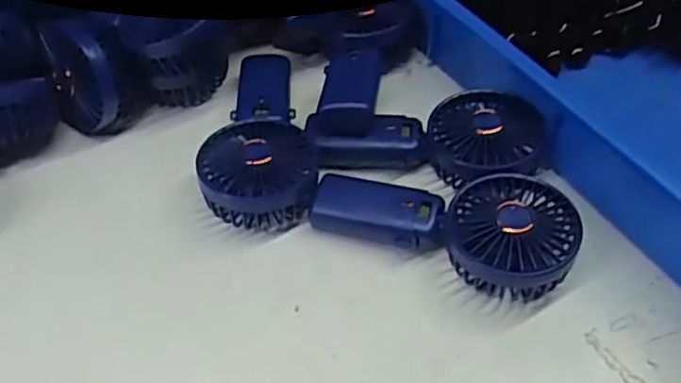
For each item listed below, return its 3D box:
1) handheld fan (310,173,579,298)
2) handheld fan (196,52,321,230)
[{"bbox_3d":[0.069,0.020,0.456,0.178,0.047,0.082,13,51,13],"label":"handheld fan"},{"bbox_3d":[-0.070,-0.051,0.518,0.081,0.049,0.174,-9,49,-7],"label":"handheld fan"}]

